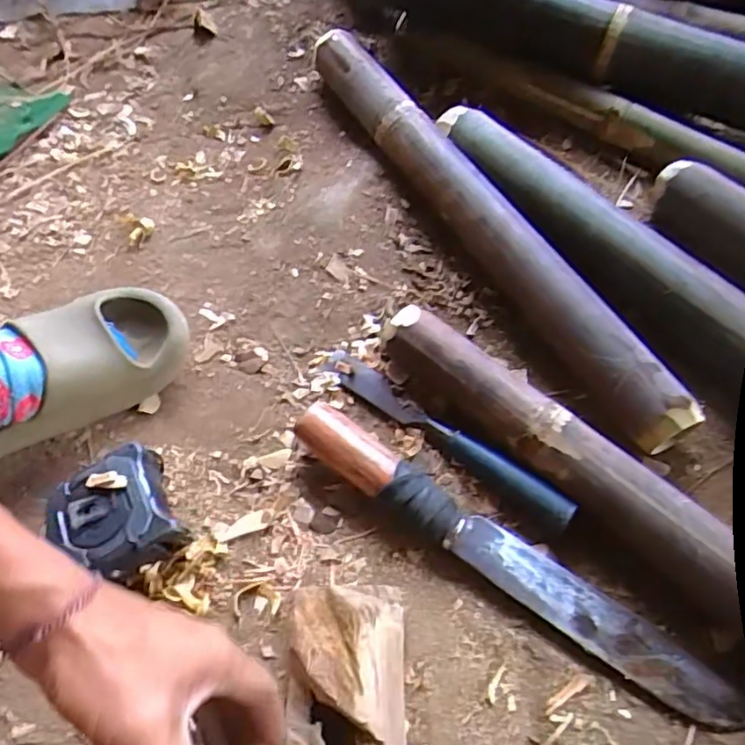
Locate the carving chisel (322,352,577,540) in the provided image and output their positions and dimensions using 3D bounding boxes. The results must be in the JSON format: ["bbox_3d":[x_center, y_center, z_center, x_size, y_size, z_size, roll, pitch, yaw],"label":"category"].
[{"bbox_3d":[0.050,0.044,0.461,0.226,0.031,0.024,37,66,22],"label":"carving chisel"}]

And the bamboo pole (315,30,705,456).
[{"bbox_3d":[0.086,-0.162,0.573,0.052,0.054,0.570,-26,61,-14],"label":"bamboo pole"}]

